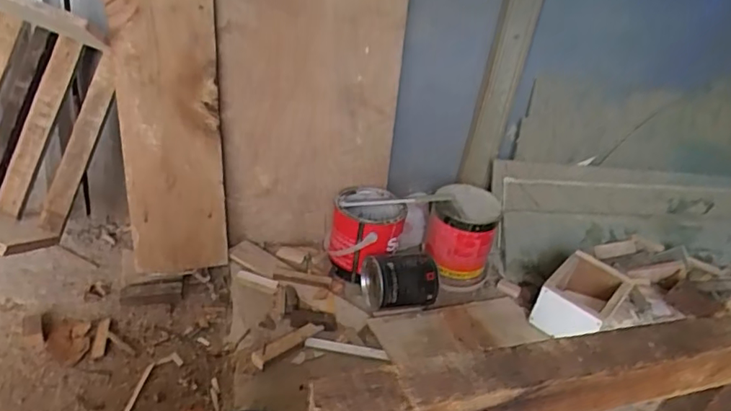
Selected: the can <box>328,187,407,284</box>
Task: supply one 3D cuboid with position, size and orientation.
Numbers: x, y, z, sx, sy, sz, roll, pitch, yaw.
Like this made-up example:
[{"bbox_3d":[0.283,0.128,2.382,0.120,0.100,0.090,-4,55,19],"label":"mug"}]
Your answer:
[{"bbox_3d":[0.001,0.059,1.170,0.151,0.143,0.150,10,30,0],"label":"can"}]

